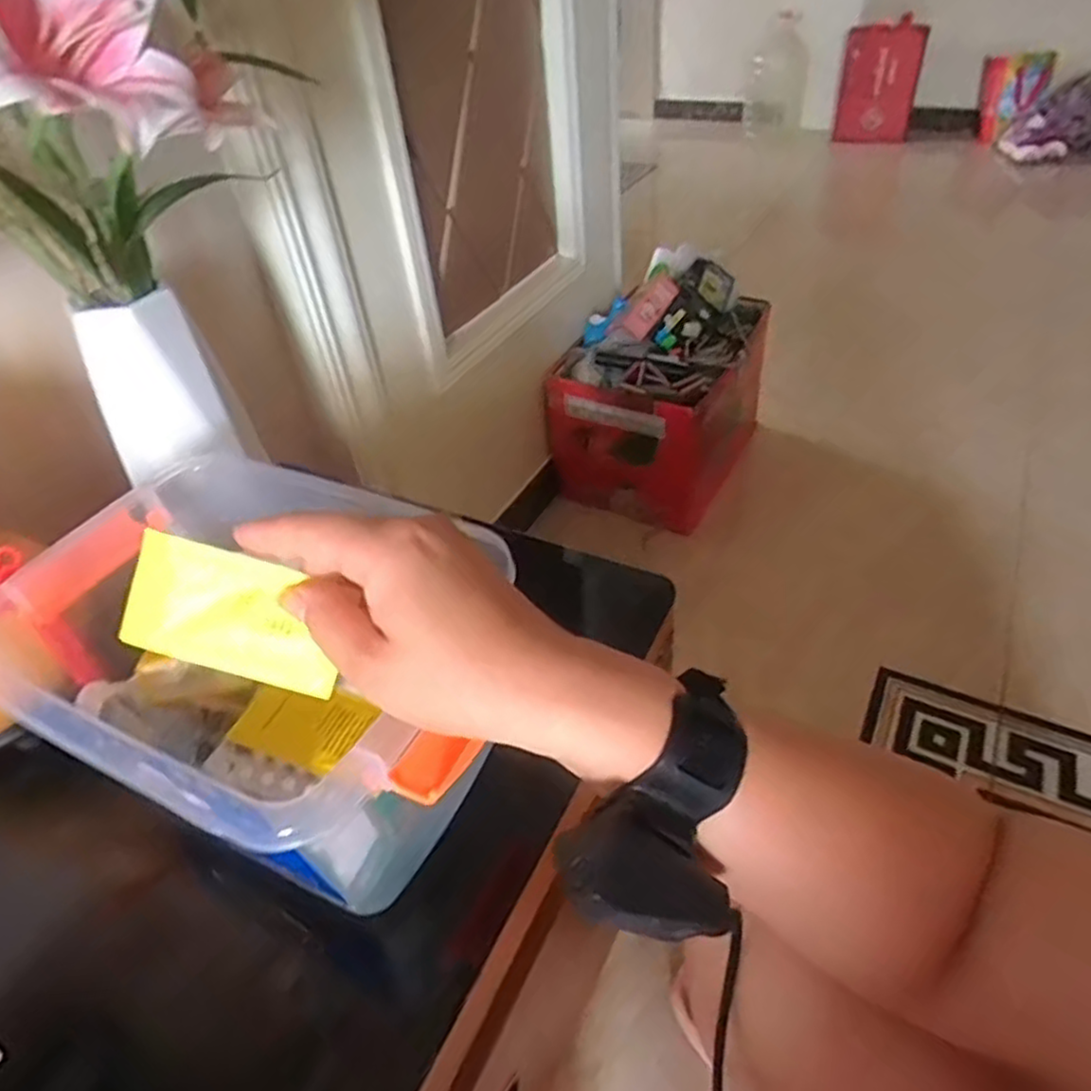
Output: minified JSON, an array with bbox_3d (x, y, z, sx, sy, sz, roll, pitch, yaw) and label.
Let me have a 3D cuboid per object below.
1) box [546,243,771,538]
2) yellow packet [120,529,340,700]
[{"bbox_3d":[0.227,-0.299,1.347,0.303,0.354,0.425,16,47,23],"label":"box"},{"bbox_3d":[-0.128,0.029,0.302,0.086,0.051,0.004,17,7,-7],"label":"yellow packet"}]

